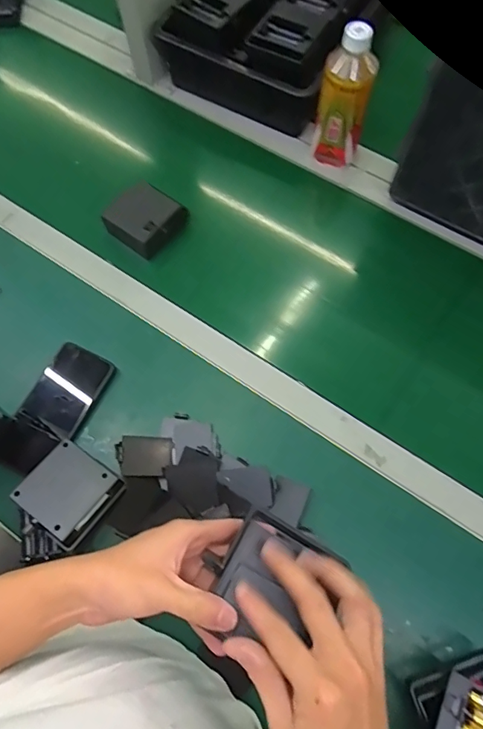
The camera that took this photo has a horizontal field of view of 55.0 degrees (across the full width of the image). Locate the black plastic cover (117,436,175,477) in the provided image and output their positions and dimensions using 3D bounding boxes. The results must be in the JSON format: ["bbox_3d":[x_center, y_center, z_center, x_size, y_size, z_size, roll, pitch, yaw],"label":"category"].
[{"bbox_3d":[-0.112,0.106,0.538,0.064,0.007,0.045,6,64,-28],"label":"black plastic cover"}]

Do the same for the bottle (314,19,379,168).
[{"bbox_3d":[0.139,-0.352,0.627,0.064,0.173,0.054,10,70,5],"label":"bottle"}]

